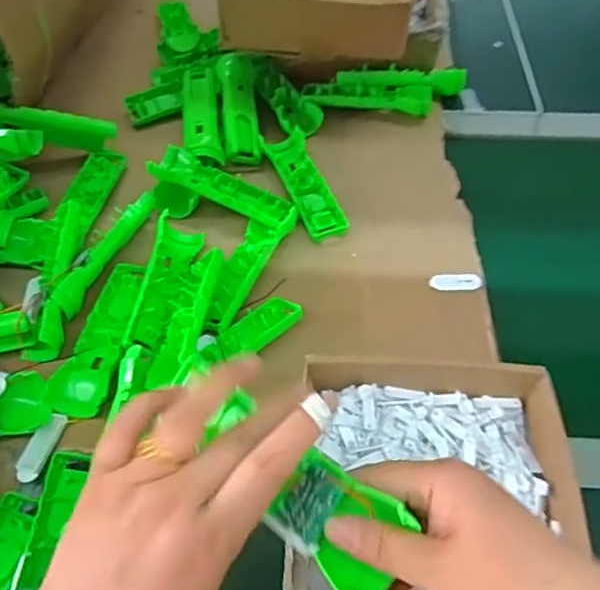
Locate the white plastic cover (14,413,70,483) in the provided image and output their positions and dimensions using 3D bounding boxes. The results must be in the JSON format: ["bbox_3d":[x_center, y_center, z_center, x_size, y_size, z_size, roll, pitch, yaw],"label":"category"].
[{"bbox_3d":[-0.212,0.124,0.491,0.020,0.007,0.058,11,56,10],"label":"white plastic cover"}]

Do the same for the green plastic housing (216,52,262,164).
[{"bbox_3d":[-0.074,-0.232,0.734,0.044,0.027,0.168,-8,55,-4],"label":"green plastic housing"}]

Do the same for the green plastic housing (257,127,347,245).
[{"bbox_3d":[0.005,-0.126,0.674,0.047,0.021,0.151,-18,56,-11],"label":"green plastic housing"}]

